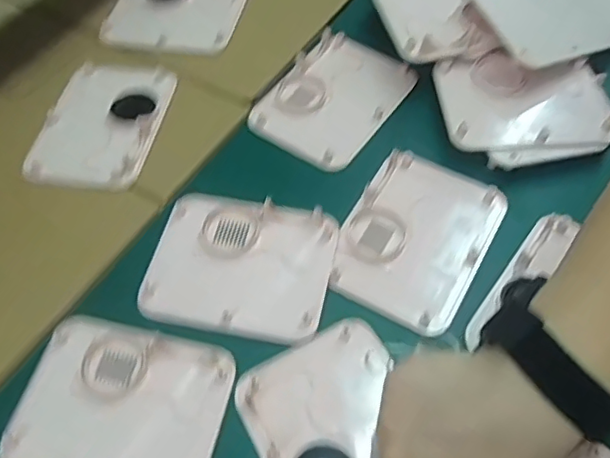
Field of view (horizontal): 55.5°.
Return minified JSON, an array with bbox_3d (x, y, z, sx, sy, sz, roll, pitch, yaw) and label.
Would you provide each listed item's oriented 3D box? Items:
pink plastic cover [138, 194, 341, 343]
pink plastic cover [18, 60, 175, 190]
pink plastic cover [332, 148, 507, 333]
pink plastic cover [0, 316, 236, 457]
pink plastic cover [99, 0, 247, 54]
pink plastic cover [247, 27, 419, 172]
[{"bbox_3d":[-0.045,0.023,0.403,0.124,0.005,0.099,8,58,10],"label":"pink plastic cover"},{"bbox_3d":[-0.167,-0.089,0.478,0.095,0.011,0.127,8,58,9],"label":"pink plastic cover"},{"bbox_3d":[0.080,0.004,0.412,0.094,0.009,0.128,25,62,19],"label":"pink plastic cover"},{"bbox_3d":[-0.114,0.110,0.361,0.124,0.011,0.097,10,58,10],"label":"pink plastic cover"},{"bbox_3d":[-0.122,-0.206,0.556,0.120,0.015,0.102,9,58,10],"label":"pink plastic cover"},{"bbox_3d":[0.025,-0.111,0.487,0.098,0.013,0.127,29,64,21],"label":"pink plastic cover"}]

